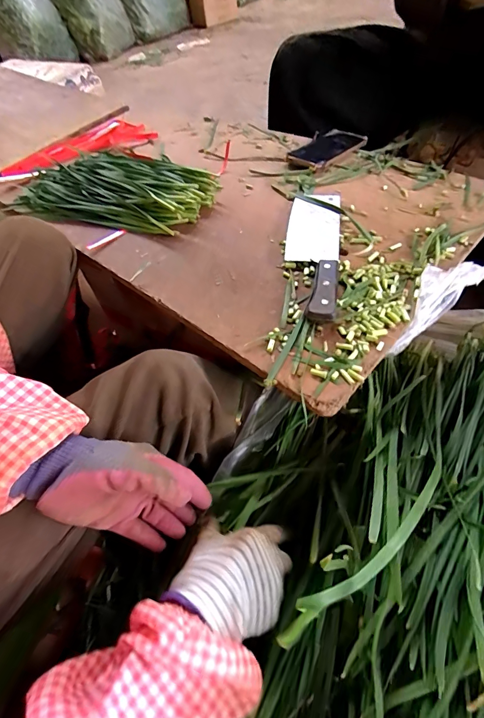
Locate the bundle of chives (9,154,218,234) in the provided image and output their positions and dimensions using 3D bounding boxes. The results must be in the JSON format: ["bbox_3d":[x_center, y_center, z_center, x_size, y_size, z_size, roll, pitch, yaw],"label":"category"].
[{"bbox_3d":[-0.216,-0.299,0.605,0.360,0.039,0.213,24,57,22],"label":"bundle of chives"}]

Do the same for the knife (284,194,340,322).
[{"bbox_3d":[0.093,-0.151,0.473,0.069,0.021,0.277,5,52,8],"label":"knife"}]

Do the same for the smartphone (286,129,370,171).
[{"bbox_3d":[0.158,-0.393,0.668,0.087,0.013,0.170,29,59,25],"label":"smartphone"}]

